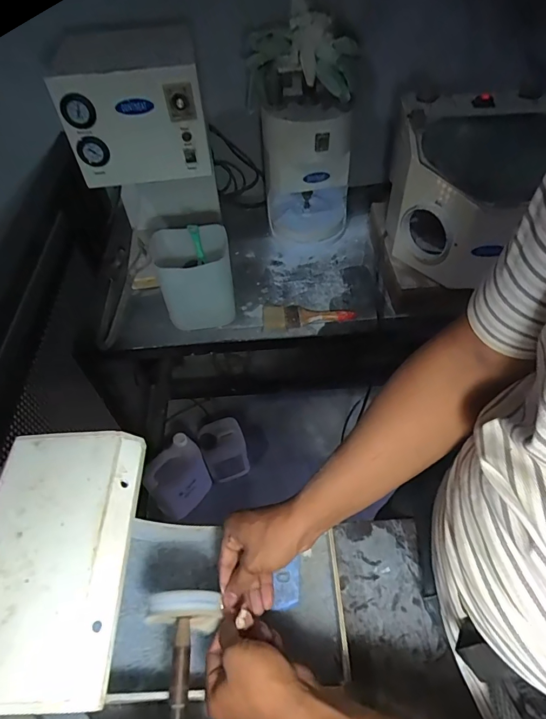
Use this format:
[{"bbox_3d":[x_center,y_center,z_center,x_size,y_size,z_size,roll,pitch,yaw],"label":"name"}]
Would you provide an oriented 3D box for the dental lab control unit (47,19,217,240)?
[{"bbox_3d":[-0.257,-0.425,0.910,0.248,0.413,0.257,-8,51,-4],"label":"dental lab control unit"}]

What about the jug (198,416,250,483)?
[{"bbox_3d":[-0.162,0.304,1.395,0.138,0.195,0.123,-20,53,-13],"label":"jug"}]

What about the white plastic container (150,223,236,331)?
[{"bbox_3d":[-0.158,-0.167,0.876,0.150,0.174,0.126,-17,52,-11],"label":"white plastic container"}]

